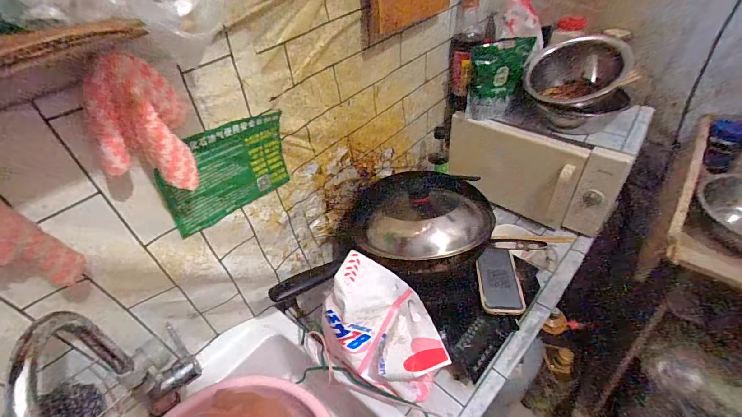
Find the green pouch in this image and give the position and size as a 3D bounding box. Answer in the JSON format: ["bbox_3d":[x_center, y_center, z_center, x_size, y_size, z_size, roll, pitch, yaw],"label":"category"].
[{"bbox_3d":[0.319,-0.320,0.891,0.141,0.174,0.057,2,43,6],"label":"green pouch"}]

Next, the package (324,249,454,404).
[{"bbox_3d":[0.021,0.209,0.586,0.206,0.190,0.132,32,53,32],"label":"package"}]

